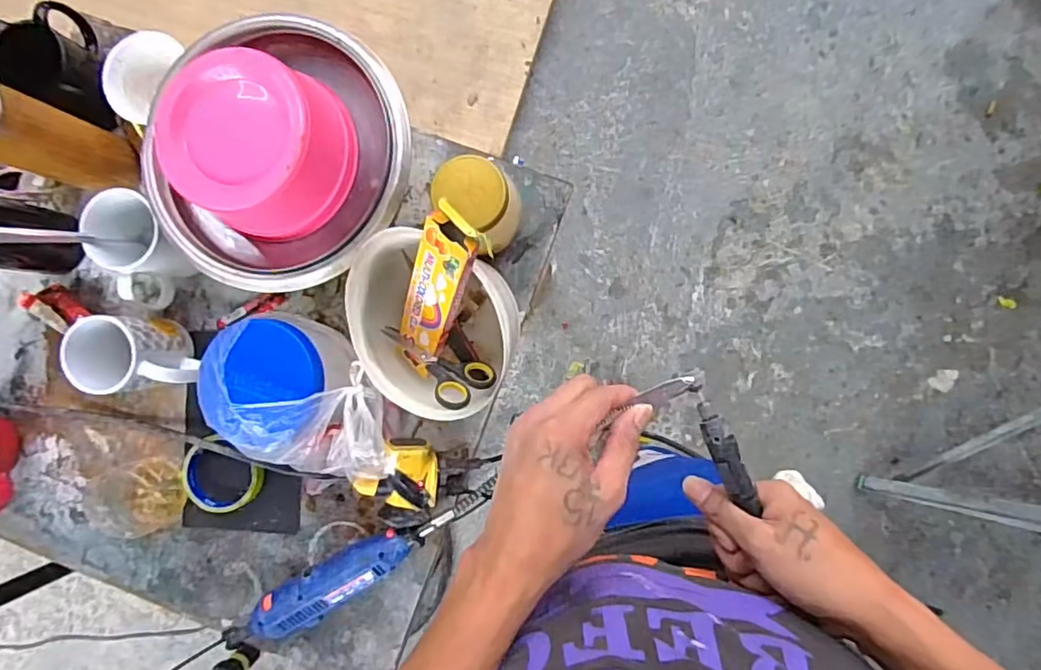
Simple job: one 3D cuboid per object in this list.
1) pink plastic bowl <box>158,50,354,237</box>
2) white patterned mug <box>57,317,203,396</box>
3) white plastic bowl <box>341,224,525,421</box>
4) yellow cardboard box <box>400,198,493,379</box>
[{"bbox_3d":[-0.232,-0.170,0.526,0.143,0.076,0.142,0,90,6],"label":"pink plastic bowl"},{"bbox_3d":[-0.409,0.020,0.639,0.108,0.093,0.078,-9,89,6],"label":"white patterned mug"},{"bbox_3d":[-0.084,-0.005,0.591,0.157,0.142,0.142,29,93,5],"label":"white plastic bowl"},{"bbox_3d":[-0.081,-0.029,0.549,0.052,0.225,0.016,34,53,3],"label":"yellow cardboard box"}]

